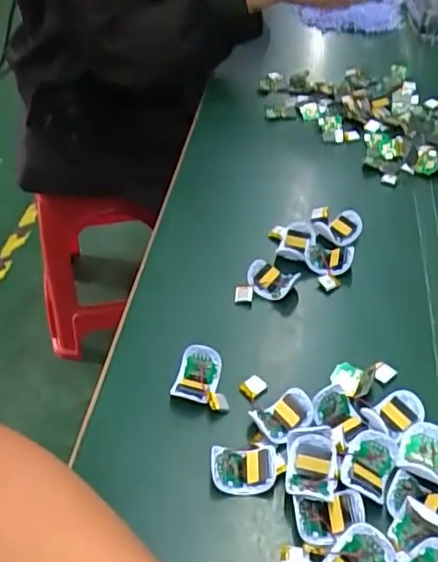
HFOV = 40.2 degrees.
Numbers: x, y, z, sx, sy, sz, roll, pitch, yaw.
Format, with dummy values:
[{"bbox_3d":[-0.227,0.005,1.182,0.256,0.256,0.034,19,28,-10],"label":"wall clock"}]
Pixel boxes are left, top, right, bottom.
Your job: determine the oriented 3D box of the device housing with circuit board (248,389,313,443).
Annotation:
[{"bbox_3d":[0.043,0.093,0.412,0.043,0.017,0.033,-22,49,-19],"label":"device housing with circuit board"}]

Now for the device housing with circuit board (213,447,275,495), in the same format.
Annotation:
[{"bbox_3d":[0.017,0.121,0.391,0.041,0.018,0.031,-2,46,0],"label":"device housing with circuit board"}]

